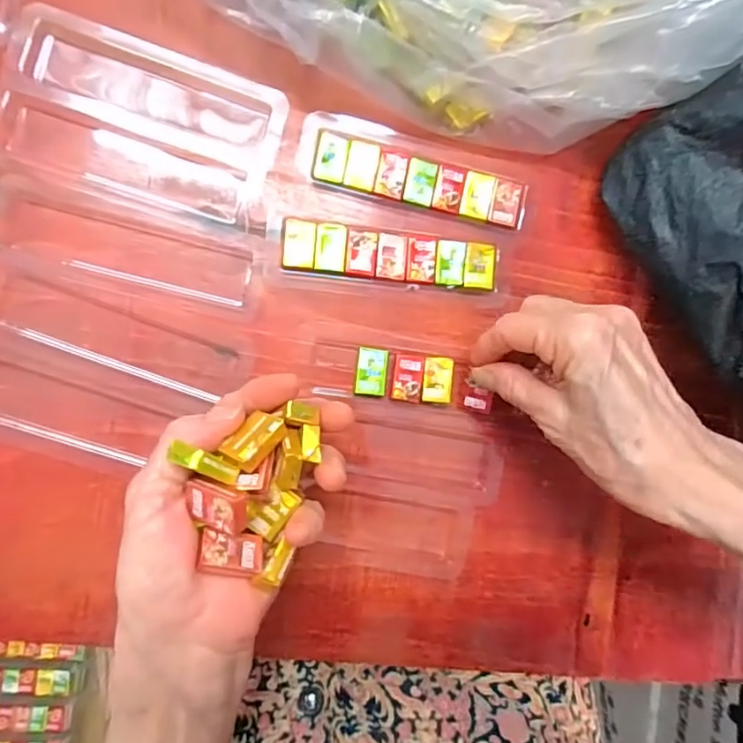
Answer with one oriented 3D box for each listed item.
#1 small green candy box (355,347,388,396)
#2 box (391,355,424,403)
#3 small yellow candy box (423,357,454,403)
[{"bbox_3d":[0.000,0.000,0.301,0.017,0.005,0.026,6,89,-8],"label":"small green candy box"},{"bbox_3d":[0.020,0.004,0.306,0.016,0.007,0.026,5,89,-9],"label":"box"},{"bbox_3d":[0.037,0.005,0.308,0.016,0.008,0.025,4,89,-9],"label":"small yellow candy box"}]

